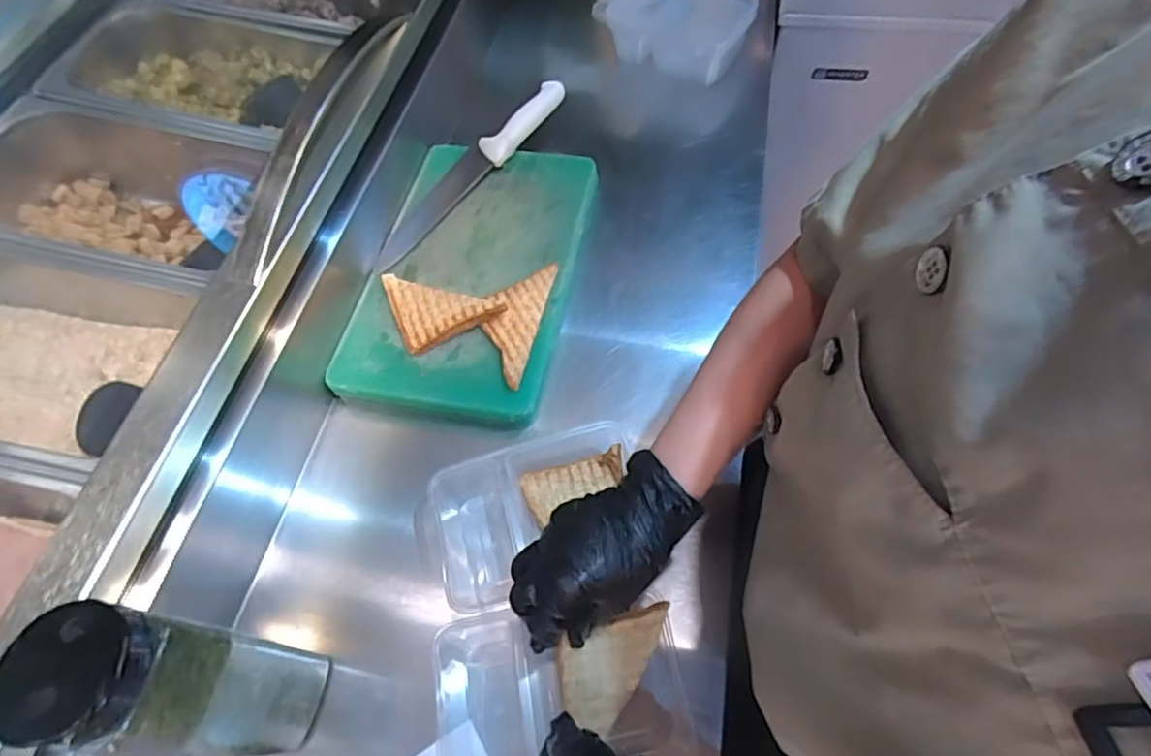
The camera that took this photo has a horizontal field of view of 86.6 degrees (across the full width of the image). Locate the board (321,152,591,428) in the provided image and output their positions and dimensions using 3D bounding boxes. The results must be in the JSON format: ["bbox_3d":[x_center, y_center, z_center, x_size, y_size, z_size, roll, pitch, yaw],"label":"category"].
[{"bbox_3d":[-0.102,-0.112,0.627,0.195,0.037,0.322,9,61,9],"label":"board"}]

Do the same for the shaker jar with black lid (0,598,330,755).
[{"bbox_3d":[-0.234,0.187,0.369,0.069,0.200,0.069,-2,60,3],"label":"shaker jar with black lid"}]

